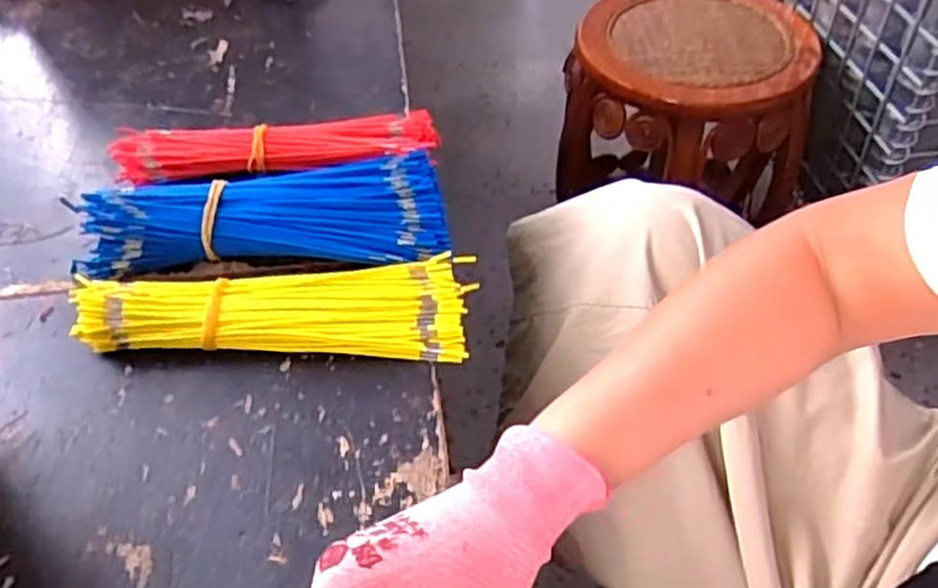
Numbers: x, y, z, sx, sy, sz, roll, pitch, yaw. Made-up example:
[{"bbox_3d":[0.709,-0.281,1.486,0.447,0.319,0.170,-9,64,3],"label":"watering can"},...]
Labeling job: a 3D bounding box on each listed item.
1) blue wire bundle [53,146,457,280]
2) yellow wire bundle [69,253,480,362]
[{"bbox_3d":[-0.139,-0.056,0.531,0.246,0.044,0.091,-1,49,0],"label":"blue wire bundle"},{"bbox_3d":[-0.120,0.006,0.485,0.238,0.031,0.072,2,49,2],"label":"yellow wire bundle"}]

